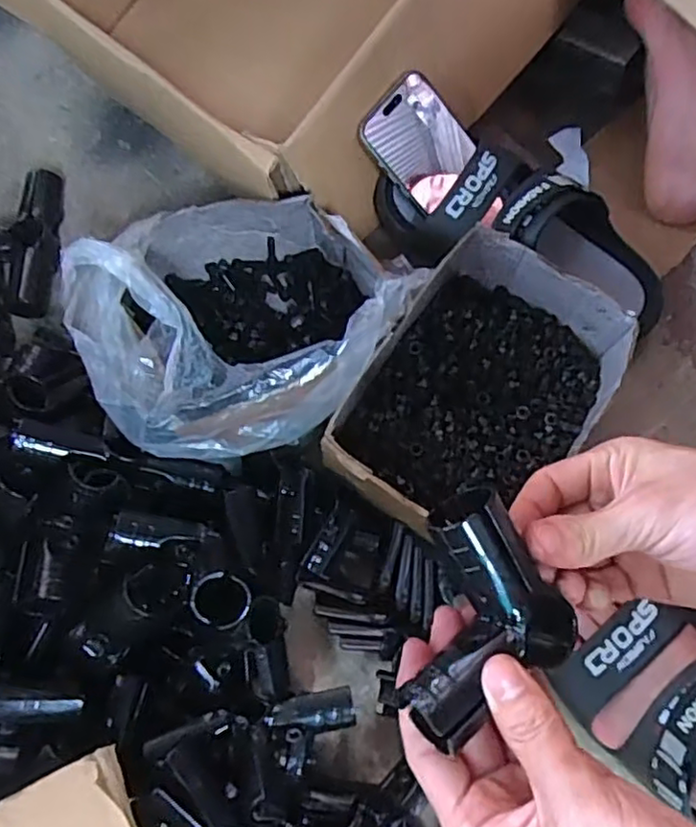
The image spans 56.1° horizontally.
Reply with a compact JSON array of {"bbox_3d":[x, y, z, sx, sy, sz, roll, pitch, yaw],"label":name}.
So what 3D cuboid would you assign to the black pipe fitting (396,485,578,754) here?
[{"bbox_3d":[0.052,0.085,0.278,0.077,0.037,0.074,-27,73,-10],"label":"black pipe fitting"}]

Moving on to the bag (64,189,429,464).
[{"bbox_3d":[-0.074,-0.067,0.479,0.213,0.126,0.185,-27,73,-11],"label":"bag"}]

